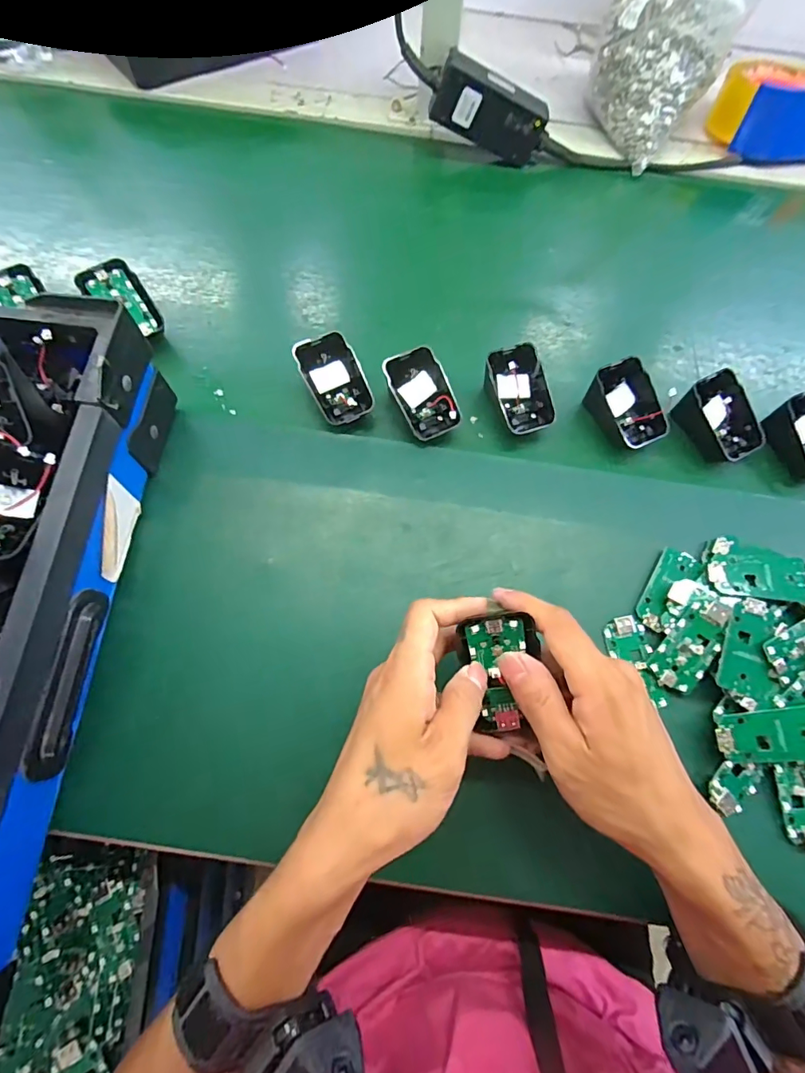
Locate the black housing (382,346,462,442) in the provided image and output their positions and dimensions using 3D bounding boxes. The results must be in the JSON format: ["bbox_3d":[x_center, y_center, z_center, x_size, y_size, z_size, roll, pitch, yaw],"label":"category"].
[{"bbox_3d":[0.016,-0.115,0.384,0.044,0.022,0.067,-33,103,-11],"label":"black housing"}]

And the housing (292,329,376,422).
[{"bbox_3d":[-0.054,-0.126,0.383,0.044,0.014,0.069,-33,105,-11],"label":"housing"}]

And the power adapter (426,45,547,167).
[{"bbox_3d":[0.088,-0.428,0.481,0.112,0.050,0.029,14,68,-16],"label":"power adapter"}]

